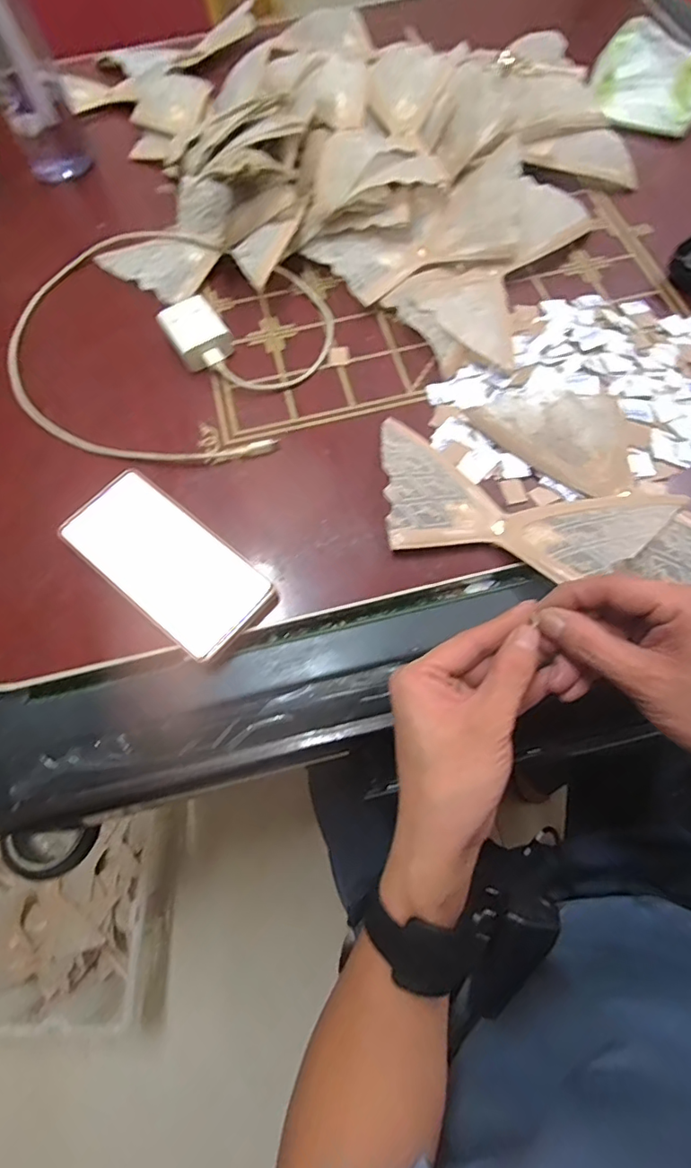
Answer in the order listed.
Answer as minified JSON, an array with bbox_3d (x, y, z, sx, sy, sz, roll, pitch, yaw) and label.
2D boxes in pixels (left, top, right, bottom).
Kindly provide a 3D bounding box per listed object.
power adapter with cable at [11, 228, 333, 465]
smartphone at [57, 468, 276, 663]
[{"bbox_3d":[-0.174,-0.228,0.495,0.297,0.024,0.254,19,70,11],"label":"power adapter with cable"},{"bbox_3d":[-0.137,-0.020,0.405,0.164,0.009,0.078,37,74,17],"label":"smartphone"}]

